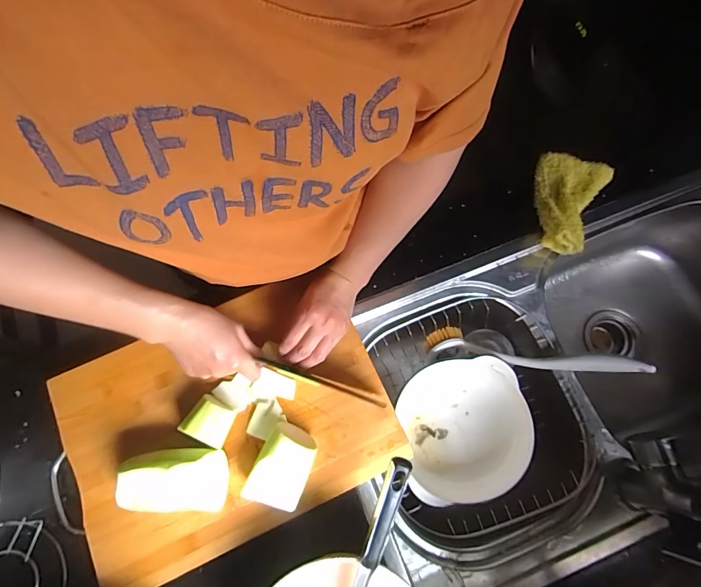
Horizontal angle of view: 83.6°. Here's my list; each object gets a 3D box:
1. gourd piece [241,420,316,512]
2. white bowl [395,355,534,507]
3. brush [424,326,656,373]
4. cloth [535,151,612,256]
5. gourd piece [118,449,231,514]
[{"bbox_3d":[-0.079,0.203,0.461,0.063,0.054,0.083,21,76,5],"label":"gourd piece"},{"bbox_3d":[0.170,0.205,0.605,0.172,0.099,0.194,-7,76,-2],"label":"white bowl"},{"bbox_3d":[0.249,0.085,0.568,0.290,0.035,0.042,6,73,34],"label":"brush"},{"bbox_3d":[0.319,-0.143,0.589,0.100,0.062,0.156,26,77,6],"label":"cloth"},{"bbox_3d":[-0.205,0.216,0.460,0.109,0.051,0.071,7,75,2],"label":"gourd piece"}]

